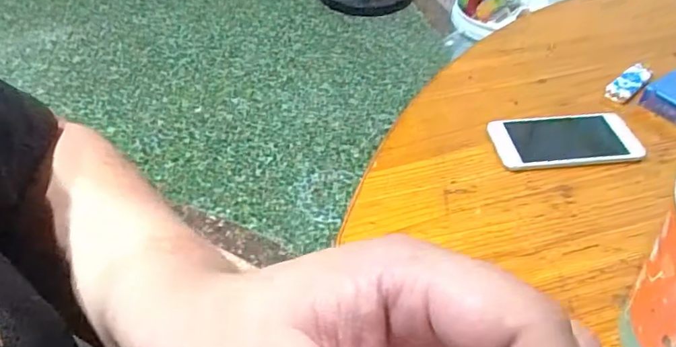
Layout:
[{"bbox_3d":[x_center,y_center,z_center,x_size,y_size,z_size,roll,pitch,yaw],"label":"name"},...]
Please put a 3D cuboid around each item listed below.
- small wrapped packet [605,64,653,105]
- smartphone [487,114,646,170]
[{"bbox_3d":[0.308,-0.097,0.561,0.071,0.008,0.025,-36,53,-28],"label":"small wrapped packet"},{"bbox_3d":[0.212,-0.033,0.504,0.133,0.009,0.066,-6,45,-2],"label":"smartphone"}]

